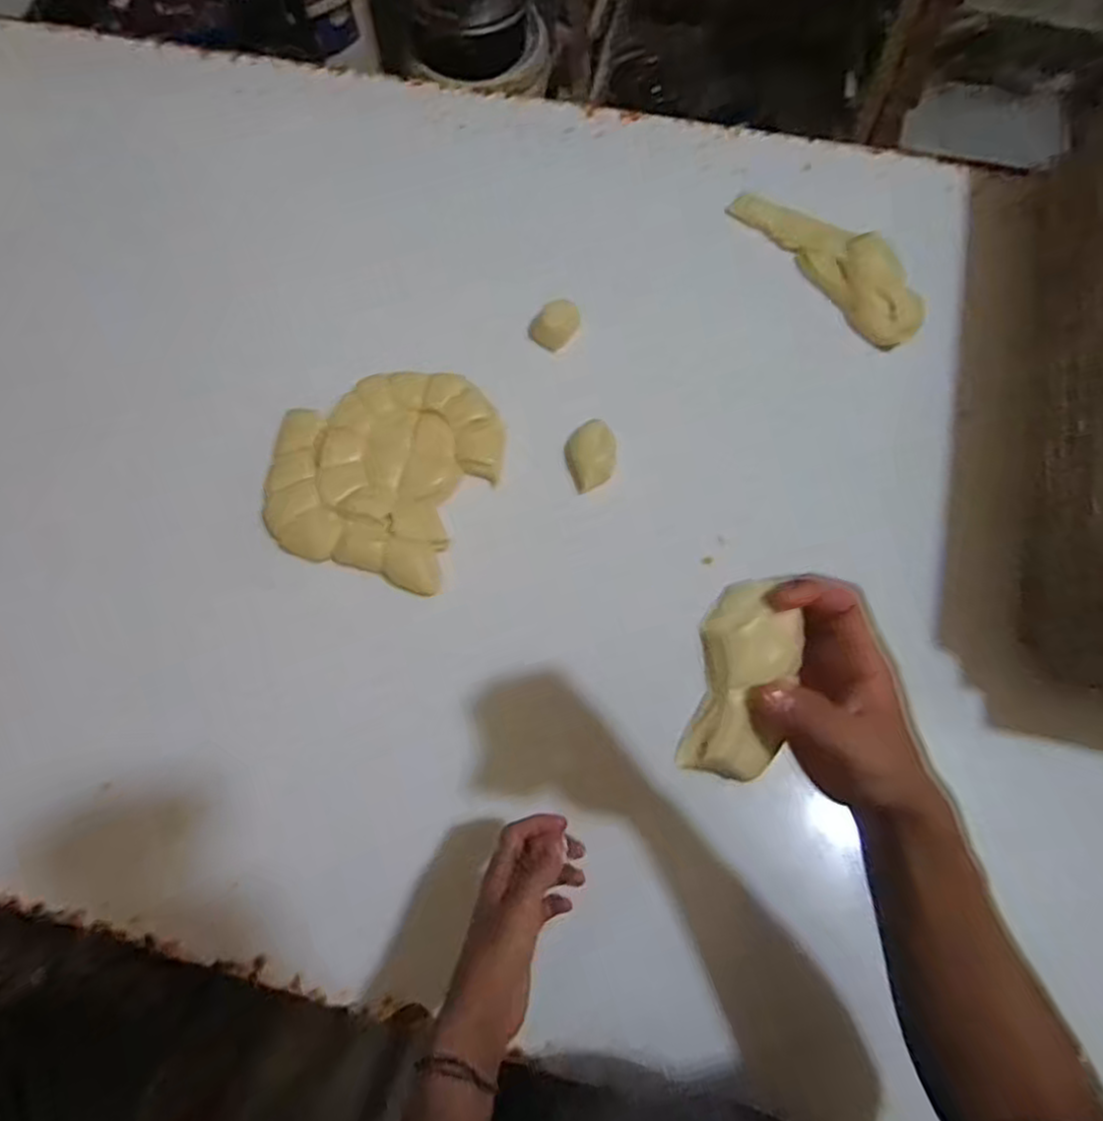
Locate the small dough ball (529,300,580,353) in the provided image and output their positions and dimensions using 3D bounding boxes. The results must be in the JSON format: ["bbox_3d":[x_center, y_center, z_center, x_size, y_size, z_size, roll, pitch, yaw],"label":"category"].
[{"bbox_3d":[0.005,-0.250,0.751,0.044,0.035,0.043,0,70,1],"label":"small dough ball"}]

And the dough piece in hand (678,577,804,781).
[{"bbox_3d":[0.094,0.057,0.343,0.051,0.027,0.095,10,93,5],"label":"dough piece in hand"}]

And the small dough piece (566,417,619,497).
[{"bbox_3d":[0.041,-0.104,0.707,0.048,0.026,0.061,-17,71,-5],"label":"small dough piece"}]

